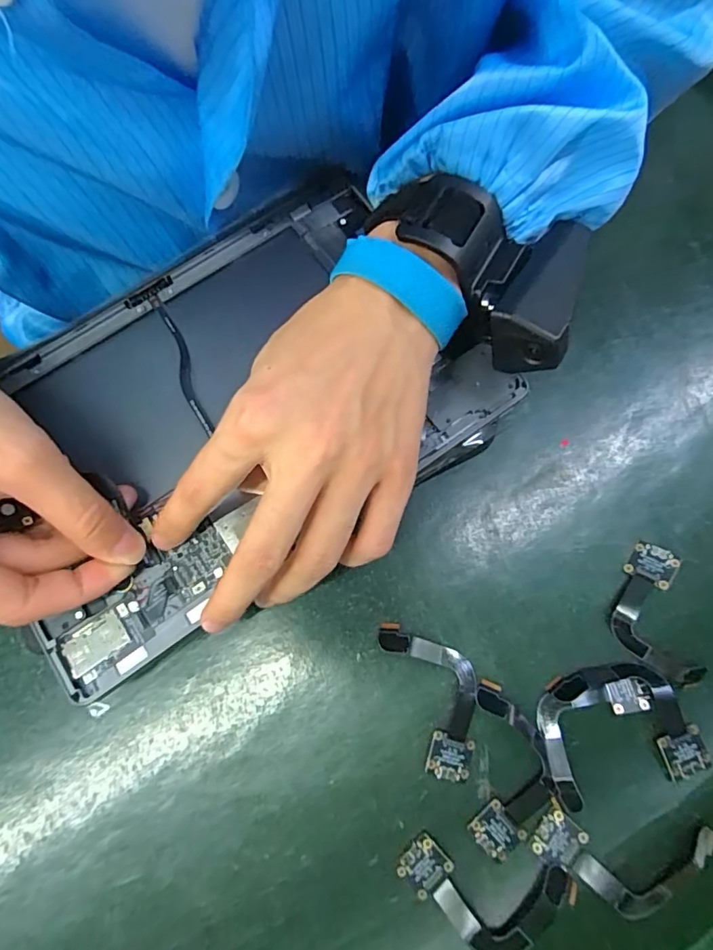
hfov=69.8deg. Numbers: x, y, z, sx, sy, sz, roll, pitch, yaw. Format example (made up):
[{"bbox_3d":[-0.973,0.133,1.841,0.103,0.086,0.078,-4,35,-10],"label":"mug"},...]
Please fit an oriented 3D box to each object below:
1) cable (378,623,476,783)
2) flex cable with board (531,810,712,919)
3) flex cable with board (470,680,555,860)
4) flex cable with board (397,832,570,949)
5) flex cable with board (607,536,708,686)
[{"bbox_3d":[0.040,0.104,0.242,0.036,0.010,0.075,-20,75,-4],"label":"cable"},{"bbox_3d":[0.116,0.169,0.220,0.074,0.005,0.034,4,75,3],"label":"flex cable with board"},{"bbox_3d":[0.071,0.135,0.233,0.033,0.007,0.072,6,75,3],"label":"flex cable with board"},{"bbox_3d":[0.053,0.181,0.218,0.069,0.012,0.033,10,75,4],"label":"flex cable with board"},{"bbox_3d":[0.143,0.067,0.247,0.035,0.010,0.067,-8,74,-1],"label":"flex cable with board"}]

